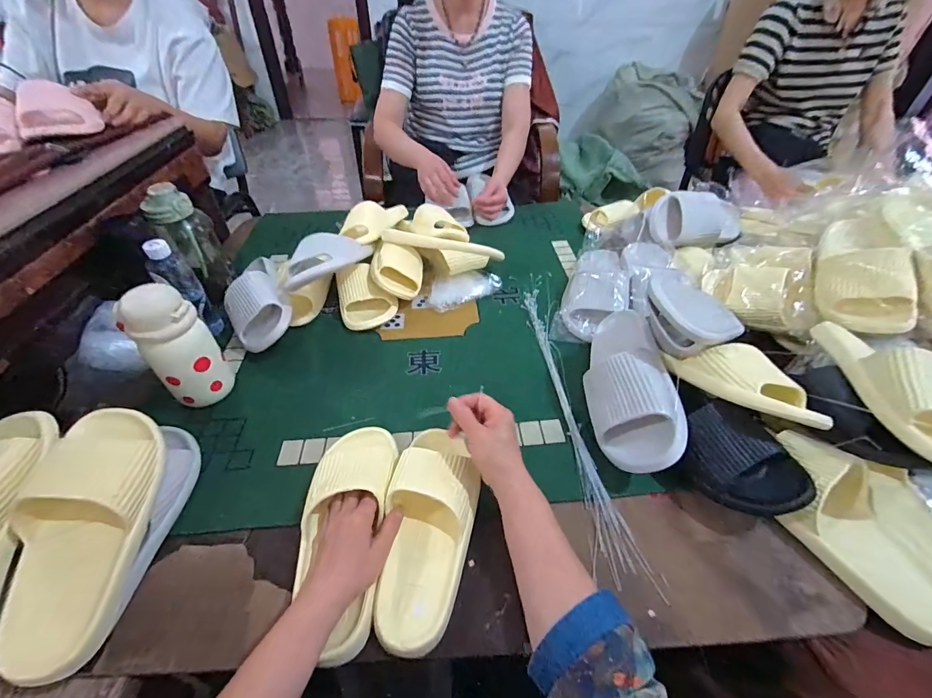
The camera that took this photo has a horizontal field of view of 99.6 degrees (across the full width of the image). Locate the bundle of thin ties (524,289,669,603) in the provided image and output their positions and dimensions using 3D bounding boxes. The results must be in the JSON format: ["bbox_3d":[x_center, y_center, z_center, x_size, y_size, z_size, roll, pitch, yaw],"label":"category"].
[{"bbox_3d":[0.141,0.070,0.594,0.057,0.015,0.514,-4,44,-6],"label":"bundle of thin ties"}]

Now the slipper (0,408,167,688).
[{"bbox_3d":[-0.383,0.175,0.389,0.093,0.078,0.247,-4,64,-5],"label":"slipper"}]

